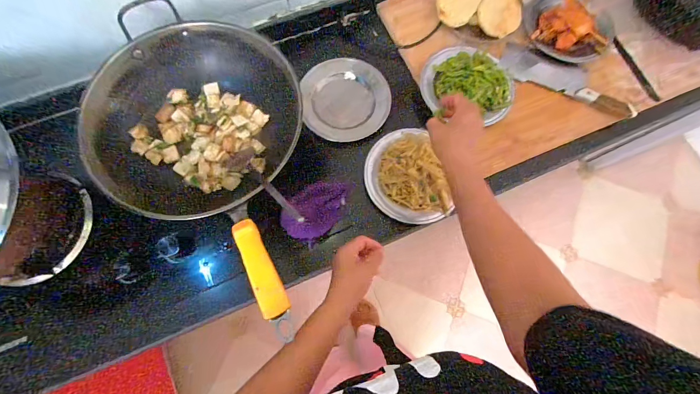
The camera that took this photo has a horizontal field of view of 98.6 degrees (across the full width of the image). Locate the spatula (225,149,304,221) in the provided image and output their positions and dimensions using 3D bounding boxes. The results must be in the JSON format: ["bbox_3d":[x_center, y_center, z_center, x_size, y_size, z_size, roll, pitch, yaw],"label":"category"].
[{"bbox_3d":[-0.151,-0.019,0.565,0.049,0.041,0.178,-44,102,-10],"label":"spatula"}]

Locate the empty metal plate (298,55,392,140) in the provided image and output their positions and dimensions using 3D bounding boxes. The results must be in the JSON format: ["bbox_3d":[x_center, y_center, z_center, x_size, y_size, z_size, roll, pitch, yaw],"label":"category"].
[{"bbox_3d":[-0.008,-0.228,0.694,0.195,0.029,0.199,0,75,1],"label":"empty metal plate"}]

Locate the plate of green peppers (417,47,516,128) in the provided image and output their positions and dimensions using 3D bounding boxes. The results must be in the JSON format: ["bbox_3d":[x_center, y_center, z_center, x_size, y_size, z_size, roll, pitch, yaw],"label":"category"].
[{"bbox_3d":[0.279,-0.274,0.698,0.213,0.058,0.181,11,75,5],"label":"plate of green peppers"}]

